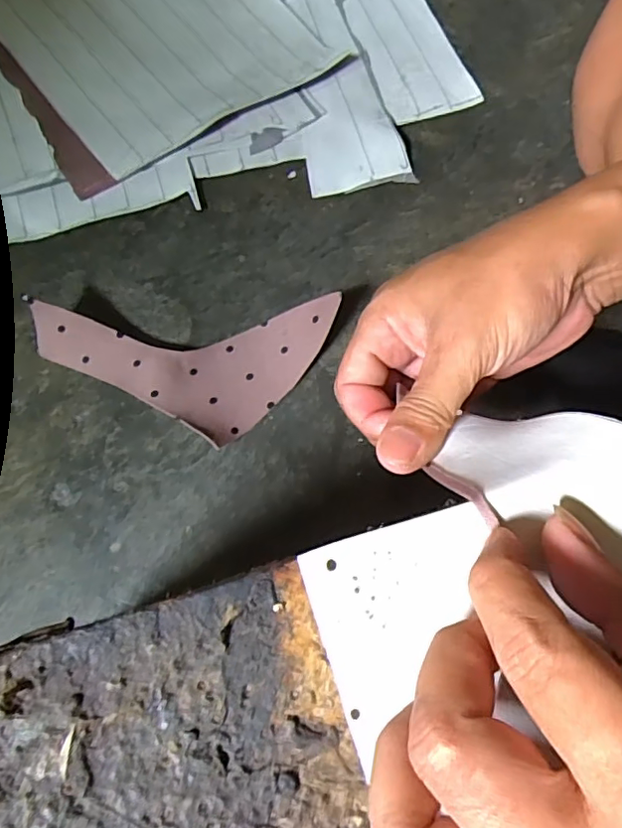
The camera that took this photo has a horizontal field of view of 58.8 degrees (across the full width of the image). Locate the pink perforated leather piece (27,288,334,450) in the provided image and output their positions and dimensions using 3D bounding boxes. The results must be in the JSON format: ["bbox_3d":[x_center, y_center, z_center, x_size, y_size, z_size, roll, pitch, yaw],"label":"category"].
[{"bbox_3d":[-0.089,-0.054,0.381,0.185,0.030,0.110,21,75,6],"label":"pink perforated leather piece"}]

